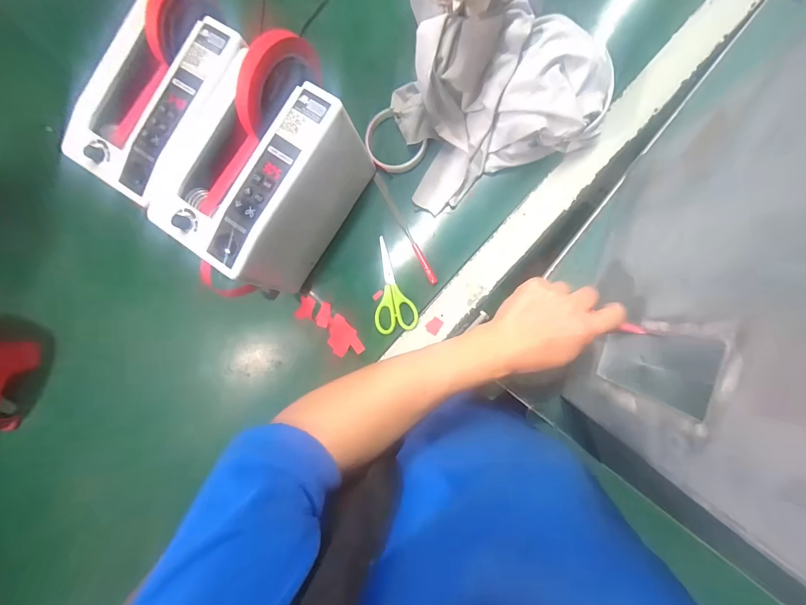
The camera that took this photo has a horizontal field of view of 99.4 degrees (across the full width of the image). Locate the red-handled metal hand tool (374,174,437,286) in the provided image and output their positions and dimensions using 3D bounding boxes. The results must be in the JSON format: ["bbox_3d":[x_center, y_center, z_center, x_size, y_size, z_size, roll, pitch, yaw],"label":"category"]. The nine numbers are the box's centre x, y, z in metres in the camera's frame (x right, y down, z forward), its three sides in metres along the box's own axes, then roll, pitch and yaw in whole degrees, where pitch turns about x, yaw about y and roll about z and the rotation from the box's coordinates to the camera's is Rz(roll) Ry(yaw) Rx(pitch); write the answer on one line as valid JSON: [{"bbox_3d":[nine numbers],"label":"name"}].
[{"bbox_3d":[0.003,-0.099,0.461,0.010,0.008,0.167,-29,86,7],"label":"red-handled metal hand tool"}]

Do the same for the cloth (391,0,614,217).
[{"bbox_3d":[0.110,-0.228,0.387,0.235,0.114,0.162,-15,87,8],"label":"cloth"}]

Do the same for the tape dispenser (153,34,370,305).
[{"bbox_3d":[-0.152,-0.148,0.403,0.143,0.152,0.253,32,94,7],"label":"tape dispenser"}]

